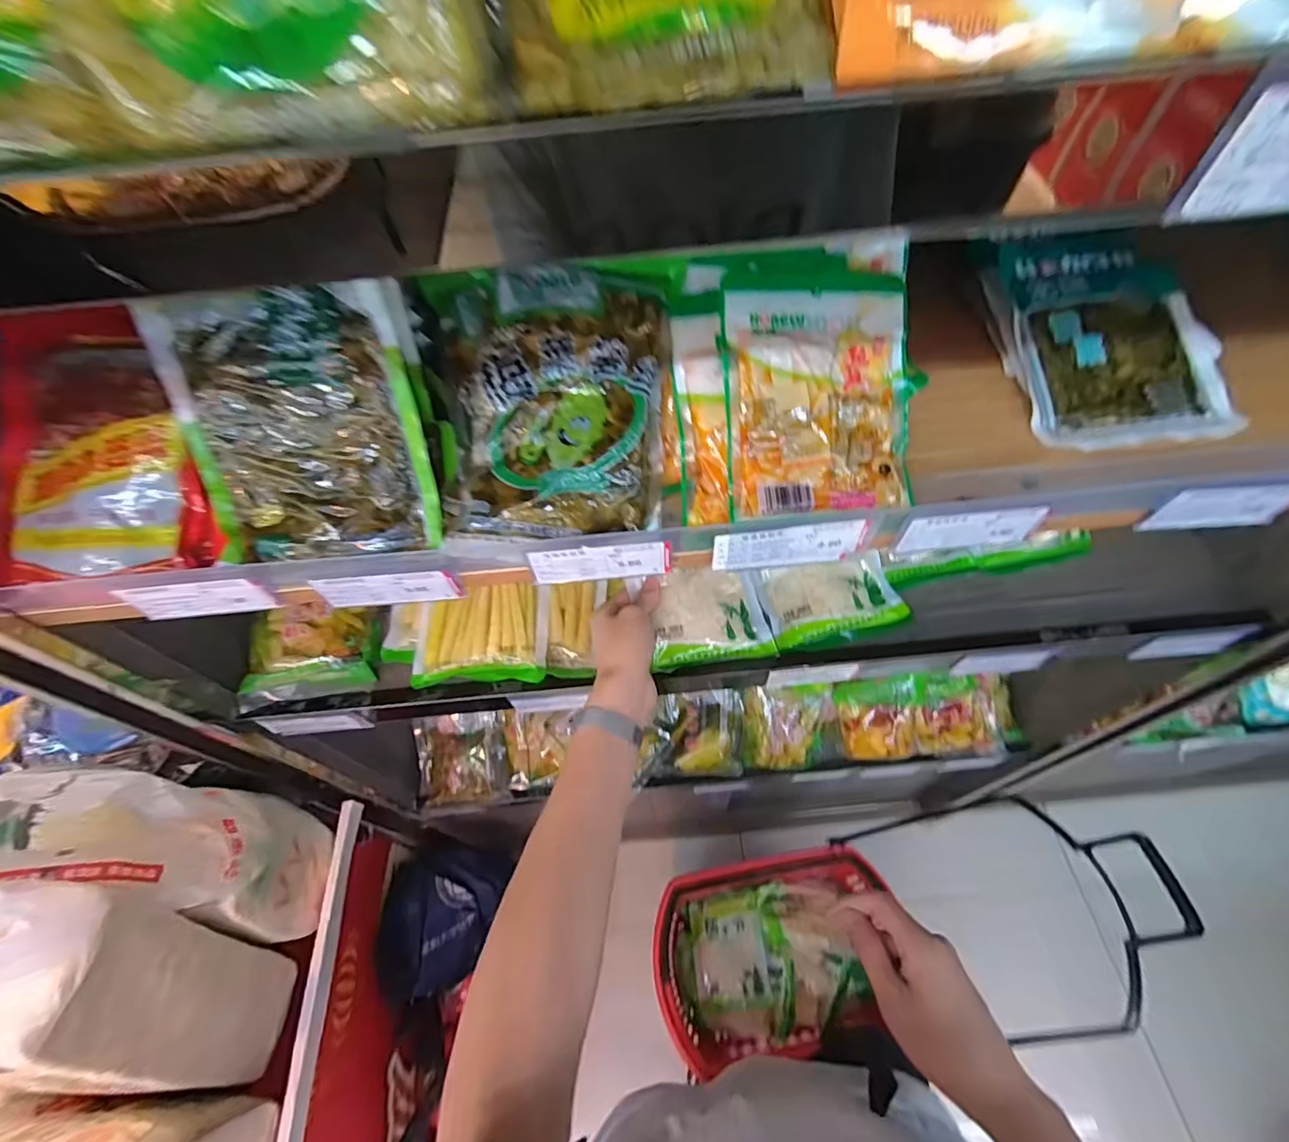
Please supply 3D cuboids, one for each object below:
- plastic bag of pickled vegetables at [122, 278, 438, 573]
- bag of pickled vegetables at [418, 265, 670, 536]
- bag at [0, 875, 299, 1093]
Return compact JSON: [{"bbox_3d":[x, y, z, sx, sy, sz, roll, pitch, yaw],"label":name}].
[{"bbox_3d":[-0.226,-0.090,0.364,0.151,0.168,0.020,-10,18,-1],"label":"plastic bag of pickled vegetables"},{"bbox_3d":[-0.063,-0.116,0.389,0.159,0.041,0.178,-2,90,-4],"label":"bag of pickled vegetables"},{"bbox_3d":[-0.568,0.398,0.535,0.284,0.392,0.157,3,57,5],"label":"bag"}]

